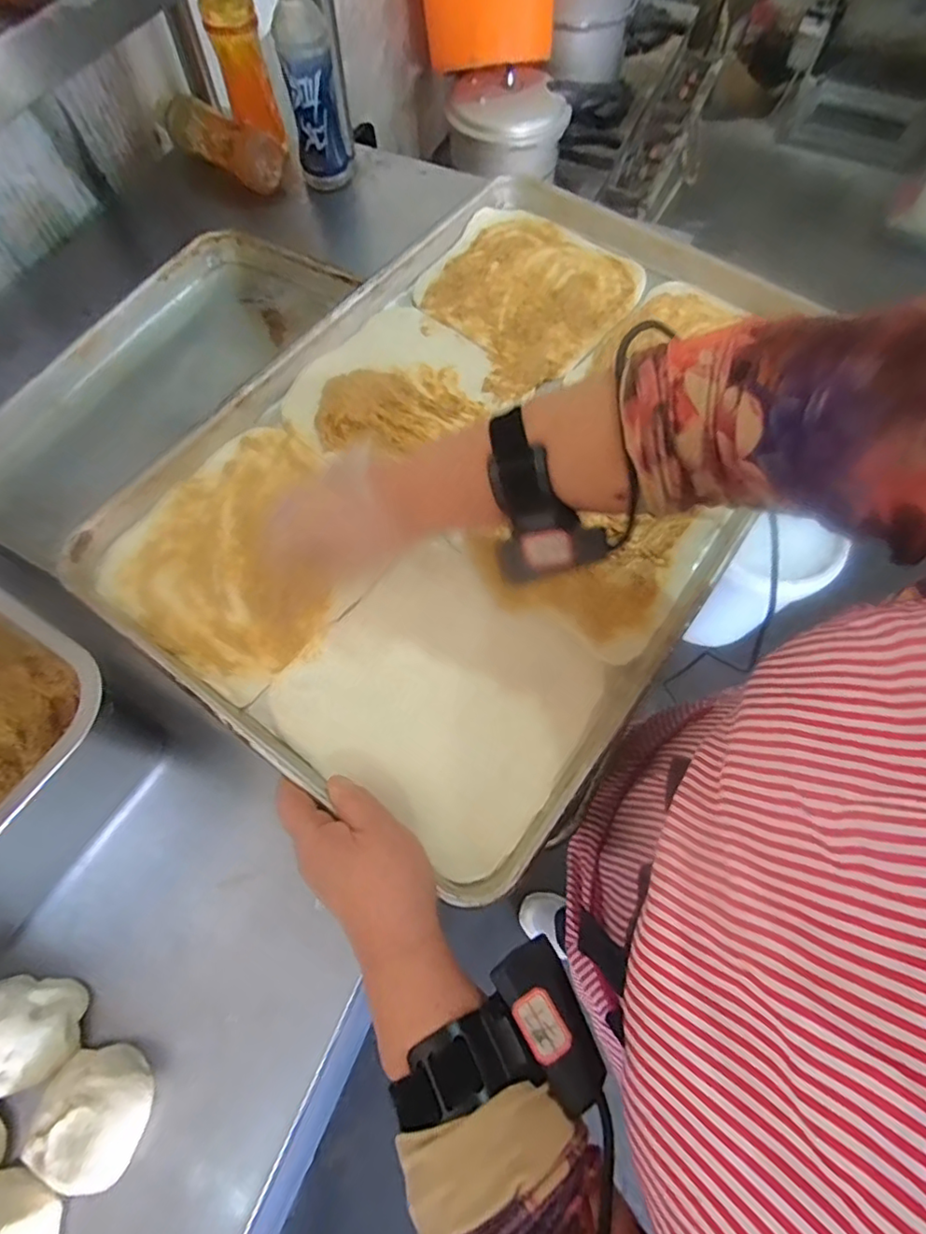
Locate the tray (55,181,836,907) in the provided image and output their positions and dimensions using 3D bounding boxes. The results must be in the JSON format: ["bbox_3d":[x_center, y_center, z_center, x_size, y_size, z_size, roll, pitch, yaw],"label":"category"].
[{"bbox_3d":[0.031,-0.143,0.488,0.396,0.031,0.599,33,70,14],"label":"tray"}]

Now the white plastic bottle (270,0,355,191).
[{"bbox_3d":[-0.203,-0.712,0.772,0.073,0.219,0.088,-12,67,-5],"label":"white plastic bottle"}]

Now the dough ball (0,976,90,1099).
[{"bbox_3d":[-0.322,0.300,0.419,0.071,0.051,0.071,0,66,0],"label":"dough ball"}]

